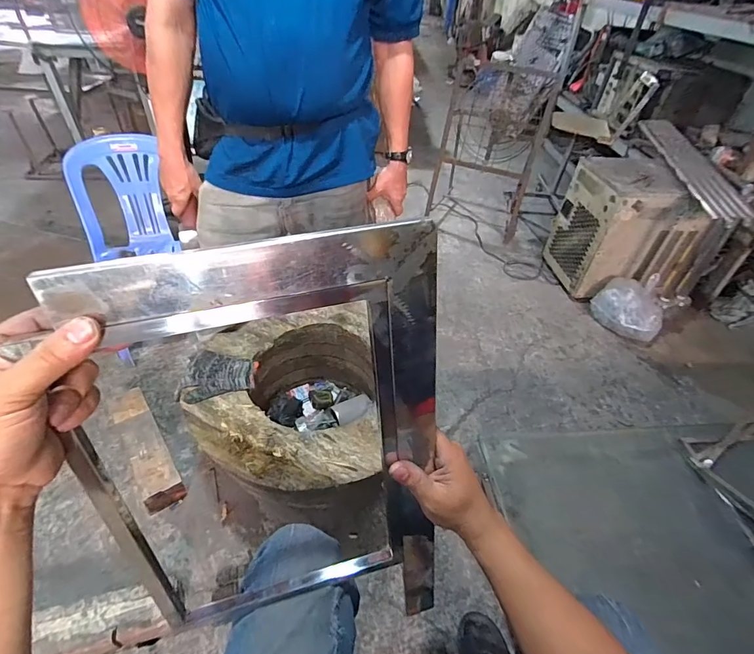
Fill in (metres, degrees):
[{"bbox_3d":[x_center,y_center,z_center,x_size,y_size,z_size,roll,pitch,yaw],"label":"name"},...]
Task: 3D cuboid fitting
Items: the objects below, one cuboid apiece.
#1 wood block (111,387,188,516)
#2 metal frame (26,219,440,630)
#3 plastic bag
[{"bbox_3d":[-0.637,0.327,1.127,0.102,0.081,0.370,-25,50,-27],"label":"wood block"},{"bbox_3d":[-0.079,0.150,0.375,0.285,0.465,0.022,-12,29,-14],"label":"metal frame"},{"bbox_3d":[1.022,-0.081,1.611,0.204,0.191,0.256,-16,47,-20],"label":"plastic bag"}]

